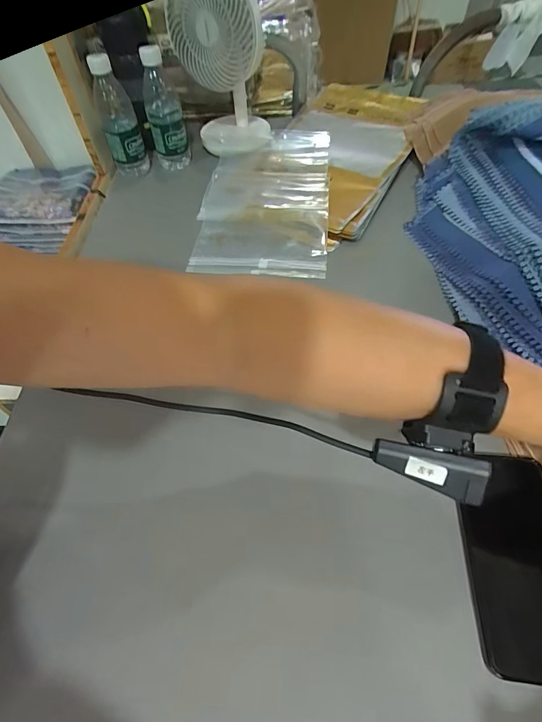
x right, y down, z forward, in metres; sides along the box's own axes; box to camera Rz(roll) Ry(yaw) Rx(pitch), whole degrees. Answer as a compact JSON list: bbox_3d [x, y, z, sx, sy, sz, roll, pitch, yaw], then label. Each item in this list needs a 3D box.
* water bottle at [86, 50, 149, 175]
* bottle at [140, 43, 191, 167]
[{"bbox_3d":[-0.258,-0.400,0.630,0.066,0.181,0.053,-18,55,-9],"label":"water bottle"},{"bbox_3d":[-0.183,-0.423,0.631,0.061,0.170,0.058,-13,55,-6],"label":"bottle"}]

